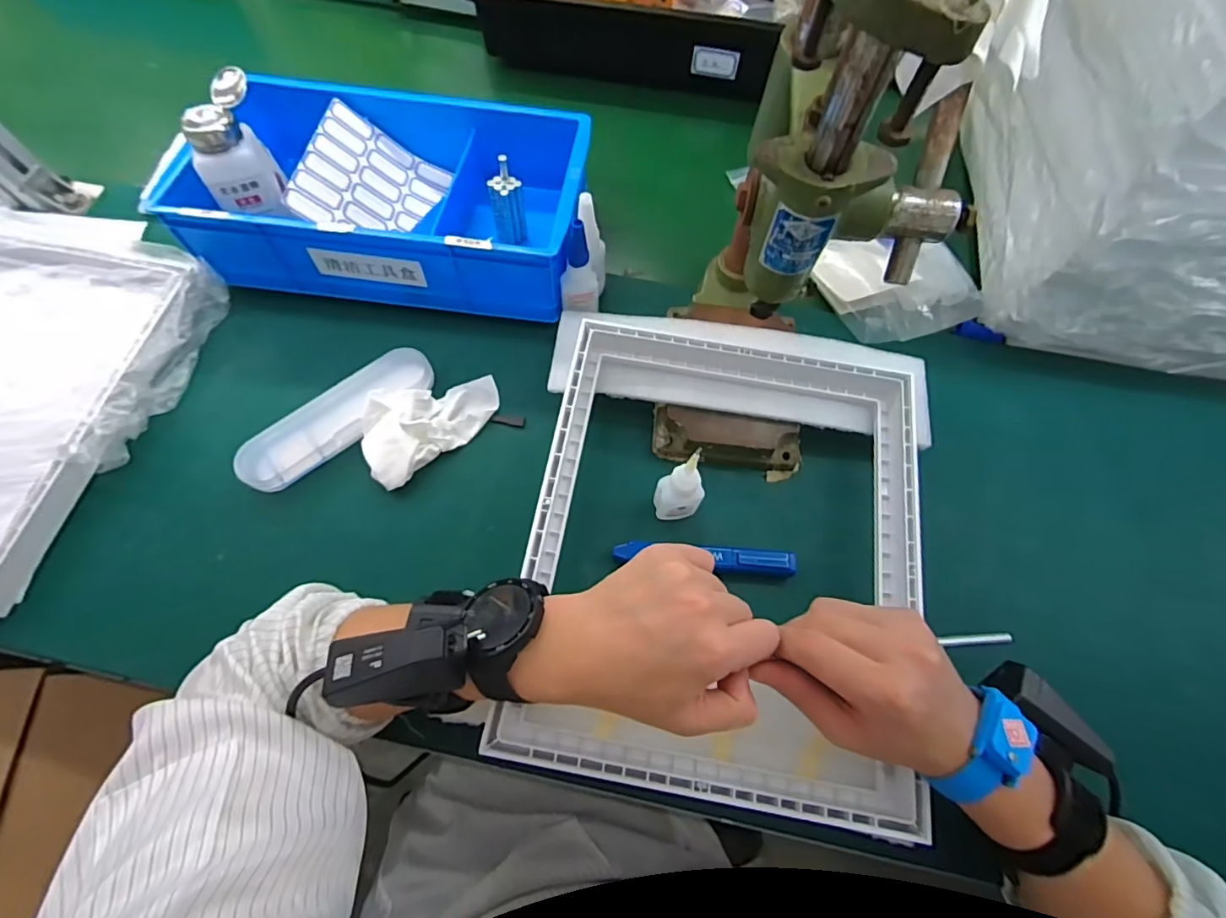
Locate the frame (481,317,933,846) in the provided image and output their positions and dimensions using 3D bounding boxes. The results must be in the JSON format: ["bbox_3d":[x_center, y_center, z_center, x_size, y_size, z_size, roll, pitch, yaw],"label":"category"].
[{"bbox_3d":[0.082,0.053,0.389,0.273,0.035,0.348,10,68,2],"label":"frame"}]

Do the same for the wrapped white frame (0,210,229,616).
[{"bbox_3d":[-0.555,-0.068,0.472,0.314,0.046,0.356,14,68,4],"label":"wrapped white frame"}]

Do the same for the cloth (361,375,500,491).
[{"bbox_3d":[-0.161,-0.038,0.462,0.126,0.035,0.068,-40,74,-16],"label":"cloth"}]

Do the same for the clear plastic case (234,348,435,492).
[{"bbox_3d":[-0.240,-0.037,0.465,0.175,0.026,0.055,-40,74,-16],"label":"clear plastic case"}]

